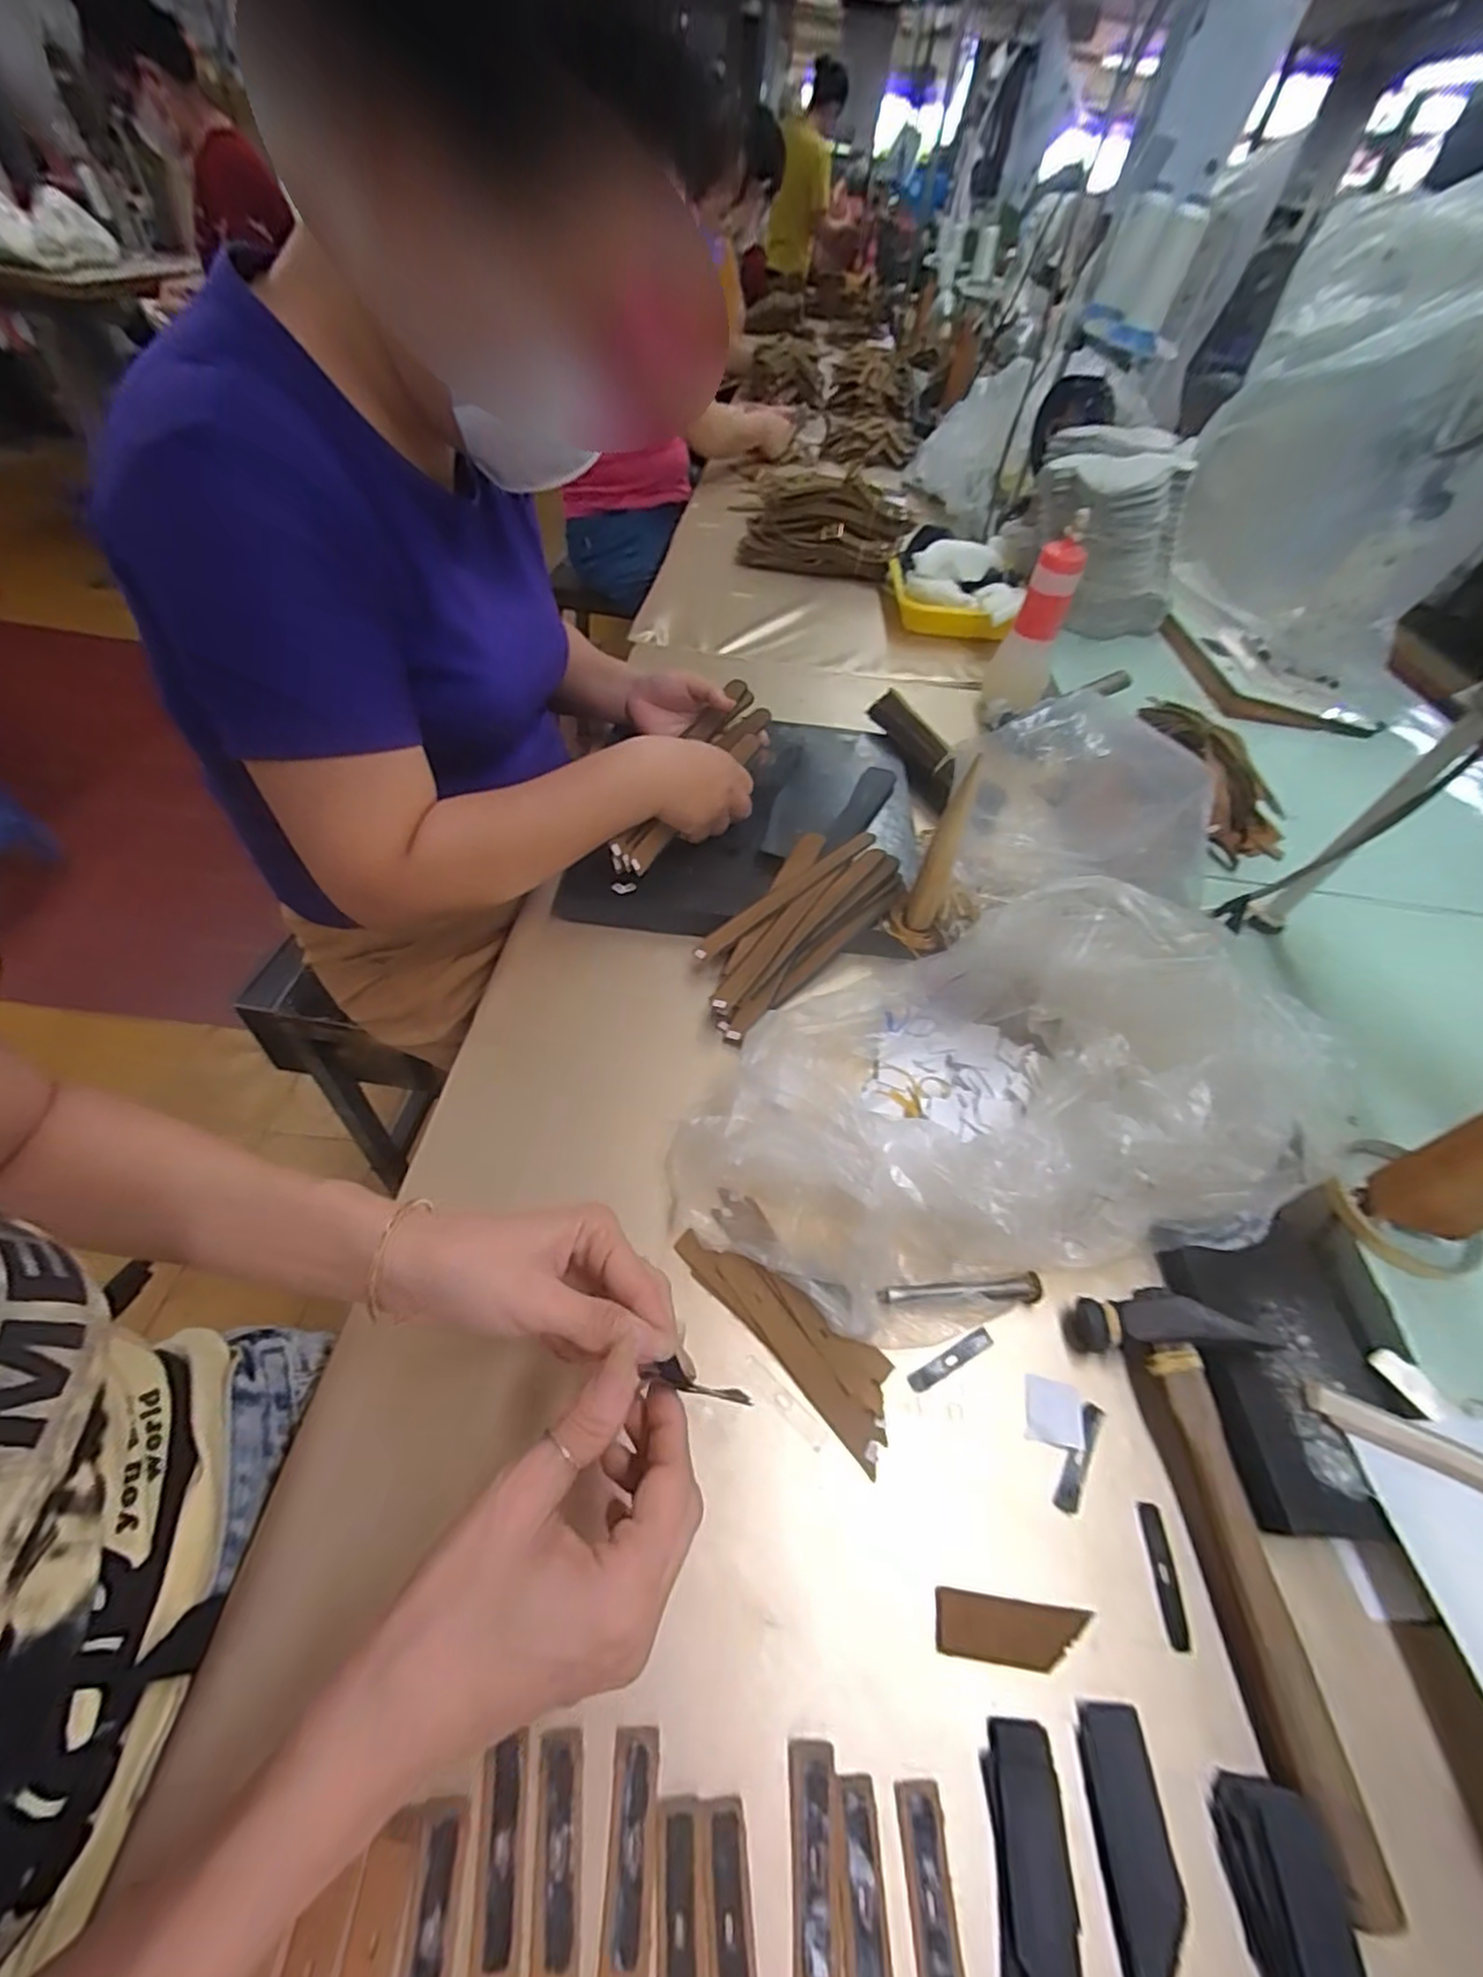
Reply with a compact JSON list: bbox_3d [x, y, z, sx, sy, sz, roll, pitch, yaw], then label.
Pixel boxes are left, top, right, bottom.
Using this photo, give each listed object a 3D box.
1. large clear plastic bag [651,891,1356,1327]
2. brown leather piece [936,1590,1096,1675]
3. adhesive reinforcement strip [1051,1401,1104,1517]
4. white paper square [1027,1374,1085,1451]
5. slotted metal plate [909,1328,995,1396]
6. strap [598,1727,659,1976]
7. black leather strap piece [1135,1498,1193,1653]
[{"bbox_3d":[0.154,0.050,0.429,0.394,0.100,0.238,-5,50,-11],"label":"large clear plastic bag"},{"bbox_3d":[0.120,0.284,0.304,0.065,0.004,0.022,9,49,0],"label":"brown leather piece"},{"bbox_3d":[0.171,0.235,0.347,0.012,0.004,0.052,30,55,19],"label":"adhesive reinforcement strip"},{"bbox_3d":[0.163,0.220,0.359,0.028,0.004,0.030,13,49,4],"label":"white paper square"},{"bbox_3d":[0.113,0.199,0.370,0.053,0.004,0.010,-21,56,-19],"label":"slotted metal plate"},{"bbox_3d":[-0.041,0.343,0.235,0.017,0.004,0.125,3,49,-5],"label":"strap"},{"bbox_3d":[0.198,0.273,0.322,0.012,0.005,0.052,5,51,0],"label":"black leather strap piece"}]

